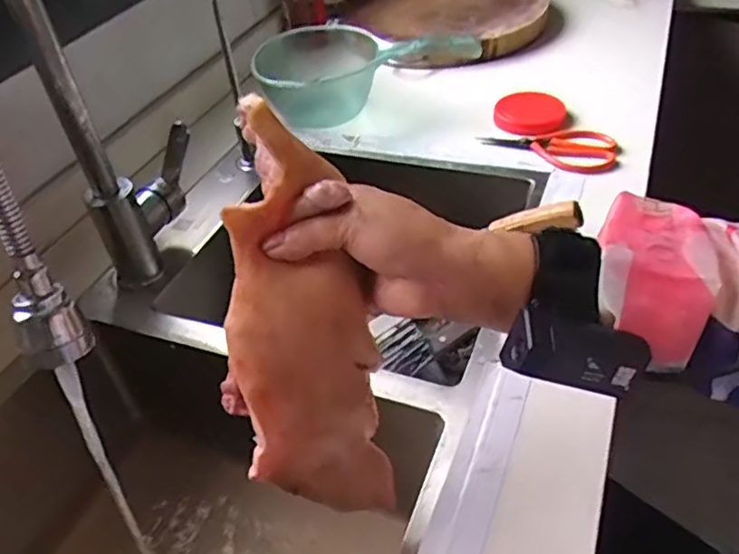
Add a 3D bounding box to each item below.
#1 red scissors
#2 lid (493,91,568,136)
[{"bbox_3d":[0.213,-0.157,0.744,0.145,0.020,0.073,23,49,27],"label":"red scissors"},{"bbox_3d":[0.201,-0.208,0.793,0.087,0.019,0.085,-3,42,2],"label":"lid"}]

